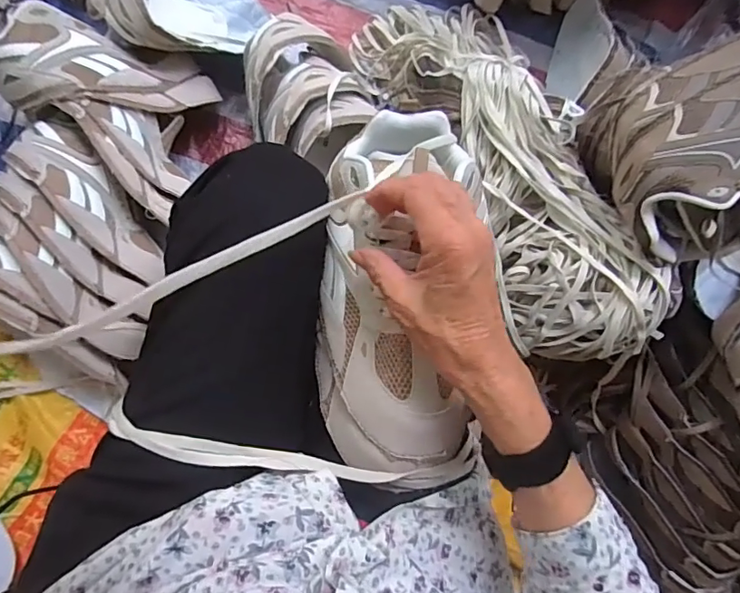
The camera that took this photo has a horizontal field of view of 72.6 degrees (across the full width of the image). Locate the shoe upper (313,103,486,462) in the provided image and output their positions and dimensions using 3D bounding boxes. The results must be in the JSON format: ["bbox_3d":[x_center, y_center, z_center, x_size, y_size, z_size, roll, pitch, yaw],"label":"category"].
[{"bbox_3d":[0.021,-0.014,0.407,0.115,0.087,0.287,5,76,-8],"label":"shoe upper"}]

